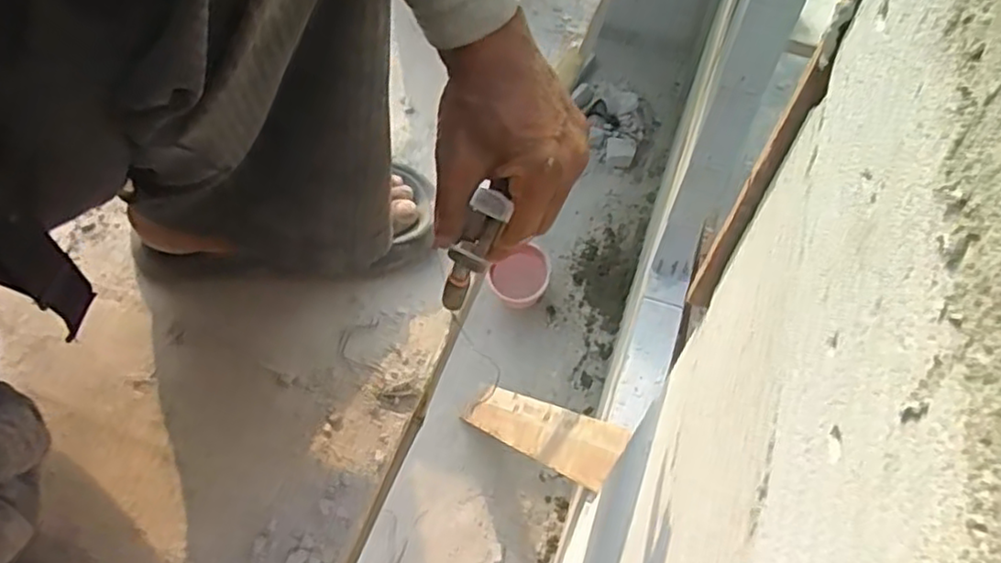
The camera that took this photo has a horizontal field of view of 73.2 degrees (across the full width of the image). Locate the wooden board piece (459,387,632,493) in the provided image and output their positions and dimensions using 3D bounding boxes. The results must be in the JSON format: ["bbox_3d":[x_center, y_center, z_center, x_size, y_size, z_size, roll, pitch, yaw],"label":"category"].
[{"bbox_3d":[0.096,0.393,1.785,0.034,0.937,0.153,31,78,-17],"label":"wooden board piece"}]

